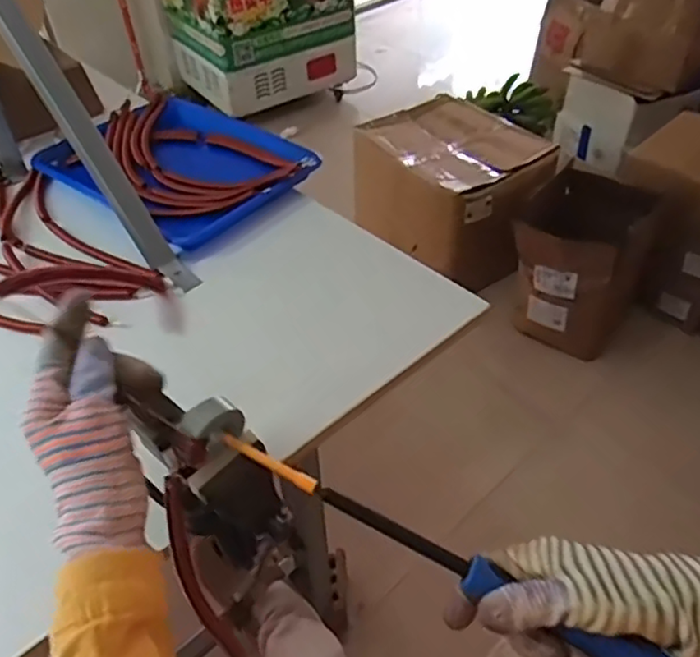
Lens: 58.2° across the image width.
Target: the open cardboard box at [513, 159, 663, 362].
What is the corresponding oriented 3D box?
[{"bbox_3d":[0.578,-0.159,1.602,0.304,0.375,0.314,17,47,19],"label":"open cardboard box"}]

